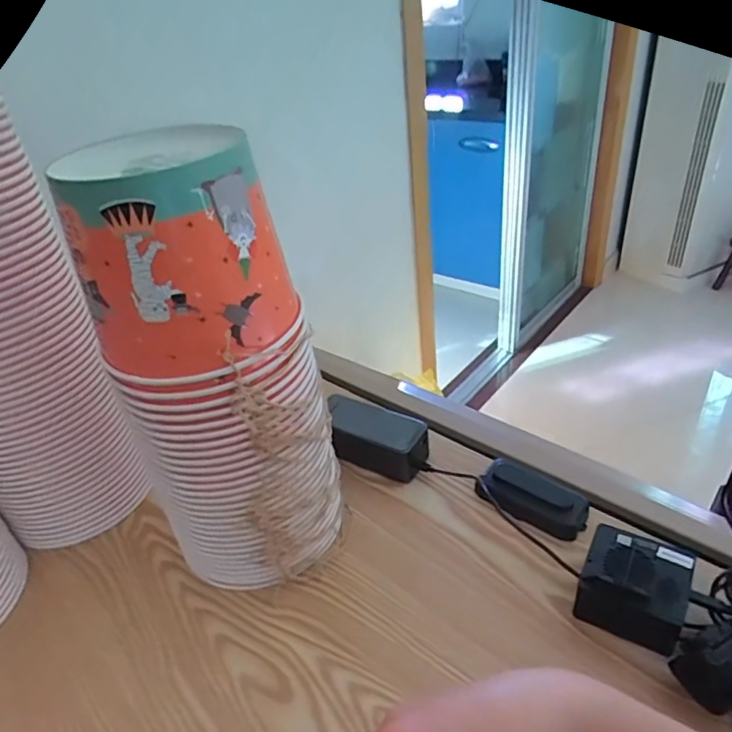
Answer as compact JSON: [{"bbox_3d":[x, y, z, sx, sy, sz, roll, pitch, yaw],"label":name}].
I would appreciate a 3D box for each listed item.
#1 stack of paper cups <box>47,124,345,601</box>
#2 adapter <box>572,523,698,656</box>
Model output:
[{"bbox_3d":[-0.114,0.021,0.465,0.143,0.375,0.124,5,36,16],"label":"stack of paper cups"},{"bbox_3d":[0.222,0.180,0.461,0.083,0.060,0.078,19,42,32],"label":"adapter"}]

